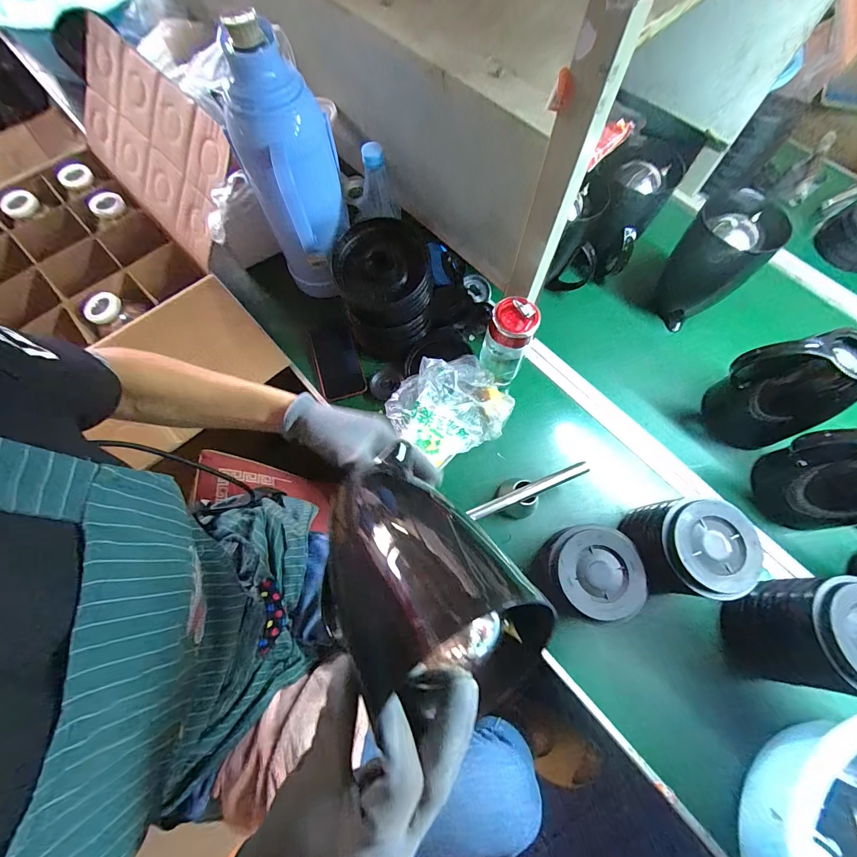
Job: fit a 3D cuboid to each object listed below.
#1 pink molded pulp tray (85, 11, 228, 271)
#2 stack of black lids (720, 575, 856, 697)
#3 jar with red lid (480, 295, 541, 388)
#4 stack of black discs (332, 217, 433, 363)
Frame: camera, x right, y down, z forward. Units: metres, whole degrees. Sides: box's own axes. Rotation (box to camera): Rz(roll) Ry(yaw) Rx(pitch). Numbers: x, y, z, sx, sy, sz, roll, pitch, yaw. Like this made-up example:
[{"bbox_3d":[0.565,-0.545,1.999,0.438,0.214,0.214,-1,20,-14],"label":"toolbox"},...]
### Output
[{"bbox_3d":[-0.495,-0.501,0.672,0.436,0.238,0.026,46,40,13],"label":"pink molded pulp tray"},{"bbox_3d":[0.478,0.255,0.477,0.129,0.131,0.124,2,68,0],"label":"stack of black lids"},{"bbox_3d":[0.119,-0.126,0.592,0.068,0.169,0.060,10,69,3],"label":"jar with red lid"},{"bbox_3d":[-0.066,-0.208,0.617,0.135,0.170,0.140,-12,69,-5],"label":"stack of black discs"}]

